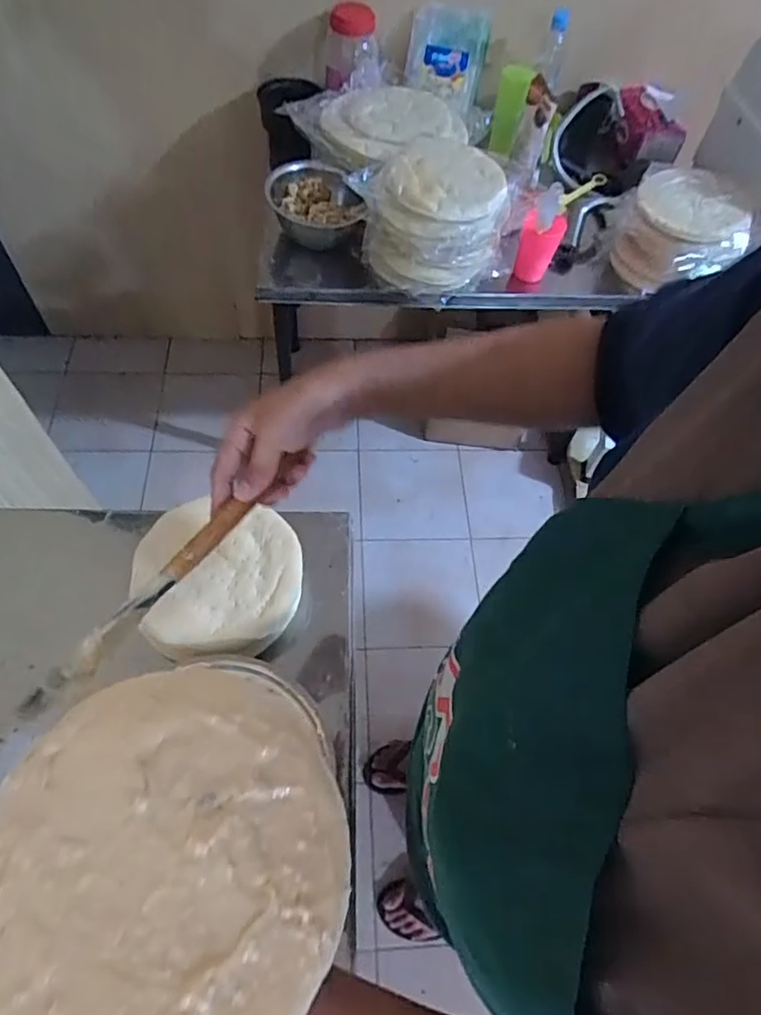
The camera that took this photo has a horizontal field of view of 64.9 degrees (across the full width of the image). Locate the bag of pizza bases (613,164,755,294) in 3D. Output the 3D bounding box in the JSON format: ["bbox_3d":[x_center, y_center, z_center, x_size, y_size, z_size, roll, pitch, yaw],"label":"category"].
[{"bbox_3d":[0.573,-0.533,1.144,0.212,0.098,0.249,23,61,10],"label":"bag of pizza bases"}]

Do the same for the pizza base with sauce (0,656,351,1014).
[{"bbox_3d":[-0.113,0.189,0.319,0.185,0.023,0.193,1,60,-2],"label":"pizza base with sauce"}]

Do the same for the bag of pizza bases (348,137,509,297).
[{"bbox_3d":[0.099,-0.535,1.074,0.238,0.162,0.279,19,60,8],"label":"bag of pizza bases"}]

